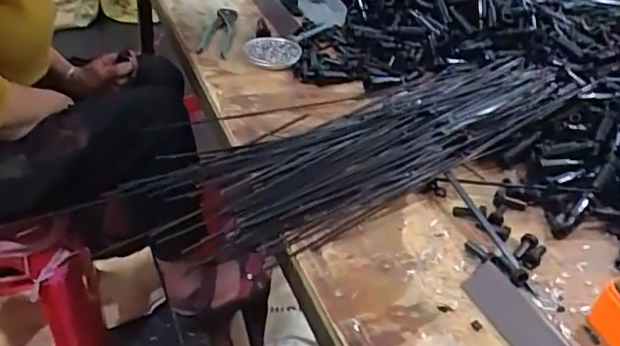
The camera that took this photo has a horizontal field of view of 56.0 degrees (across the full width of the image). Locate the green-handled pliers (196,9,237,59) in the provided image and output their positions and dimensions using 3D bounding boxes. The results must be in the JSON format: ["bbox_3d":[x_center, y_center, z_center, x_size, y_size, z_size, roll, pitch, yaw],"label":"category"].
[{"bbox_3d":[-0.151,-0.232,0.956,0.049,0.015,0.162,5,38,0],"label":"green-handled pliers"}]

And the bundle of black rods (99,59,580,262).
[{"bbox_3d":[0.088,-0.048,0.746,0.602,0.048,0.201,-19,45,-31],"label":"bundle of black rods"}]

